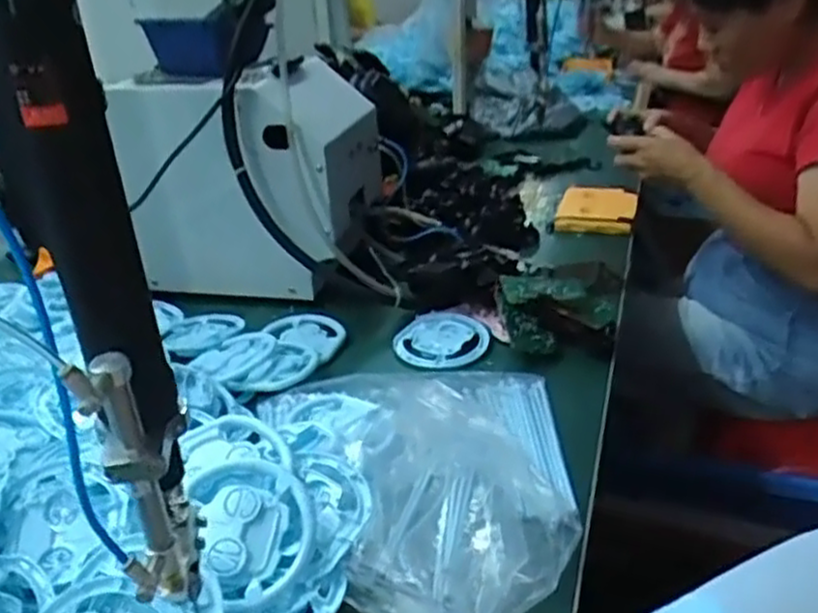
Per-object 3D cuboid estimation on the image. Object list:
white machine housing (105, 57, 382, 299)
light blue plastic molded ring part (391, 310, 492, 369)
[{"bbox_3d":[-0.199,-0.167,0.971,0.277,0.254,0.195,3,27,13],"label":"white machine housing"},{"bbox_3d":[0.039,0.037,0.857,0.105,0.013,0.111,-3,26,1],"label":"light blue plastic molded ring part"}]

